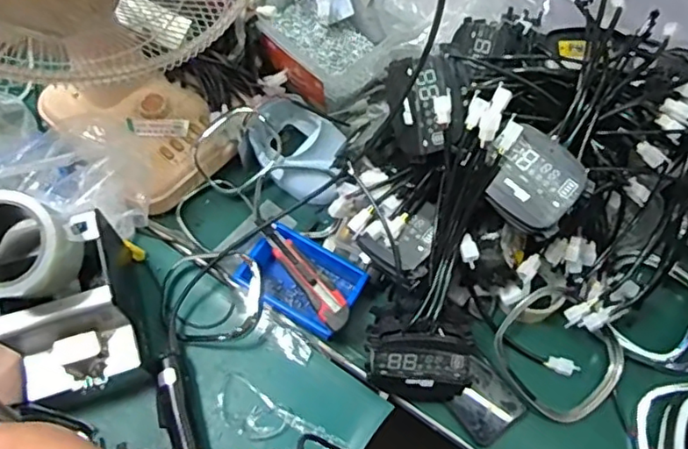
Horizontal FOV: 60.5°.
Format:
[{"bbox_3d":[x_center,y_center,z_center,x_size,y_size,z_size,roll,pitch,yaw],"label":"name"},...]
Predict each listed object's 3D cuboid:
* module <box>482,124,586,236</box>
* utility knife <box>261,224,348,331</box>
[{"bbox_3d":[0.211,-0.045,0.646,0.086,0.017,0.099,32,95,13],"label":"module"},{"bbox_3d":[-0.048,0.063,0.739,0.037,0.013,0.160,-34,70,-15],"label":"utility knife"}]

